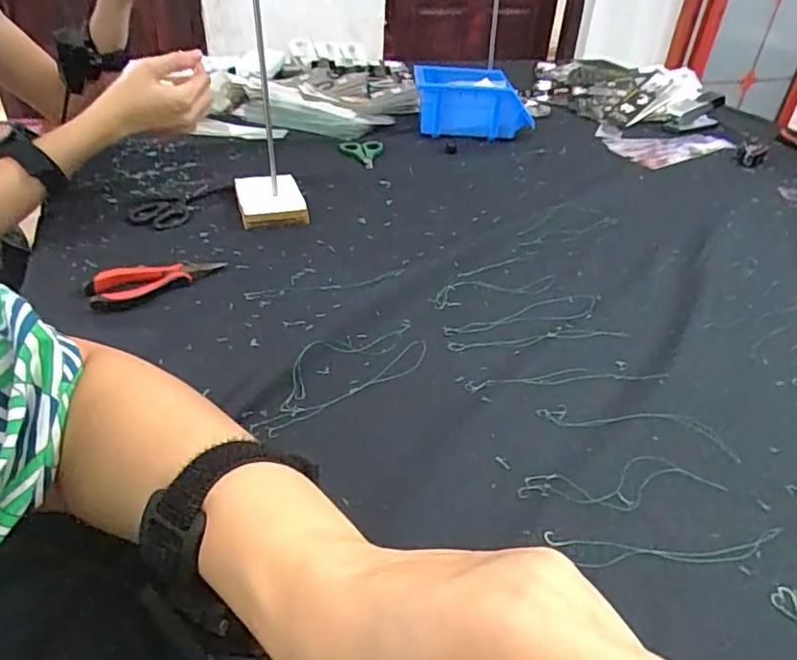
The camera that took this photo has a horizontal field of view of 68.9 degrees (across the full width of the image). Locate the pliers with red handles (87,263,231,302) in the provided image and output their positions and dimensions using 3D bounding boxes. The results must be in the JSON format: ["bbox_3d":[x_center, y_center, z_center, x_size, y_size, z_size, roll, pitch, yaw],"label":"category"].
[{"bbox_3d":[-0.218,-0.050,0.523,0.113,0.015,0.035,-24,44,-34],"label":"pliers with red handles"}]

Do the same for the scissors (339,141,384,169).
[{"bbox_3d":[-0.052,-0.248,0.815,0.061,0.013,0.098,1,36,-5],"label":"scissors"}]

